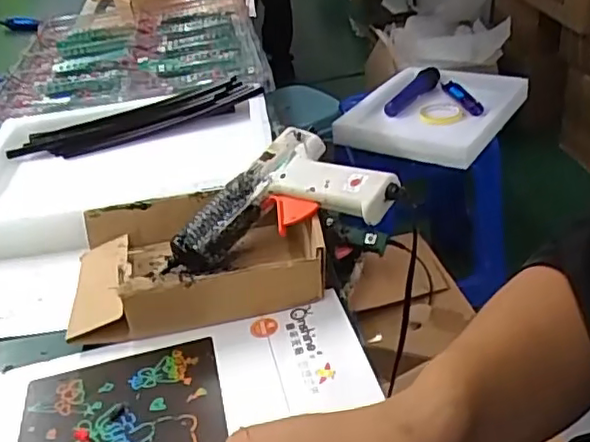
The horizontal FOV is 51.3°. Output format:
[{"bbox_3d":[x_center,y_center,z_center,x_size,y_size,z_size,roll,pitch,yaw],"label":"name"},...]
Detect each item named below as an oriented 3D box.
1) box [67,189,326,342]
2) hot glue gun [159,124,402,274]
[{"bbox_3d":[-0.091,0.032,0.558,0.221,0.058,0.150,-10,33,-5],"label":"box"},{"bbox_3d":[-0.010,-0.027,0.568,0.210,0.038,0.121,-15,47,20],"label":"hot glue gun"}]

